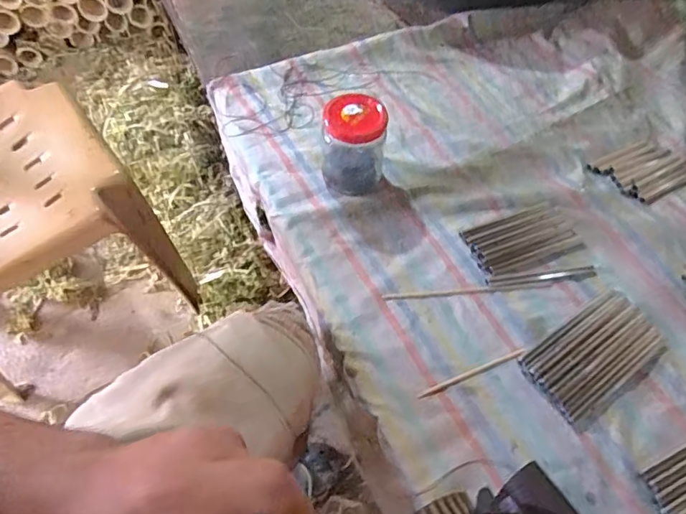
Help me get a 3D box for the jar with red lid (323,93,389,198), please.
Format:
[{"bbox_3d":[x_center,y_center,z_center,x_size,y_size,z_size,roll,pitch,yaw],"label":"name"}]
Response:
[{"bbox_3d":[0.011,-0.119,0.542,0.066,0.094,0.058,3,56,-1],"label":"jar with red lid"}]

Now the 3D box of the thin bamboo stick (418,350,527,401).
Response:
[{"bbox_3d":[0.117,0.104,0.458,0.107,0.004,0.008,-21,59,-12],"label":"thin bamboo stick"}]

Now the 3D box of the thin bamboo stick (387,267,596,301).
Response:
[{"bbox_3d":[0.147,0.029,0.506,0.212,0.006,0.015,-8,57,-3],"label":"thin bamboo stick"}]

